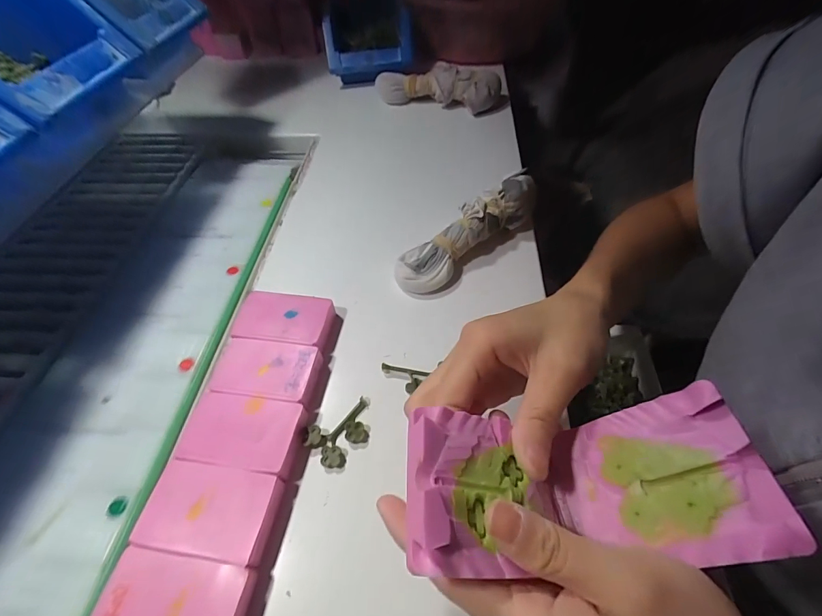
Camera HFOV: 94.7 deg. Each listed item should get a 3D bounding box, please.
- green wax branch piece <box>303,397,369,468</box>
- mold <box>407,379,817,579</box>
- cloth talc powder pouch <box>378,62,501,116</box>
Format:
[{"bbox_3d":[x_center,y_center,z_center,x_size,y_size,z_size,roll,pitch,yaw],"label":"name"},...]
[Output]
[{"bbox_3d":[-0.044,0.082,0.249,0.045,0.006,0.031,-29,55,-17],"label":"green wax branch piece"},{"bbox_3d":[0.064,0.068,0.157,0.123,0.053,0.066,-2,52,-2],"label":"mold"},{"bbox_3d":[0.035,-0.303,0.520,0.169,0.041,0.040,13,54,15],"label":"cloth talc powder pouch"}]

